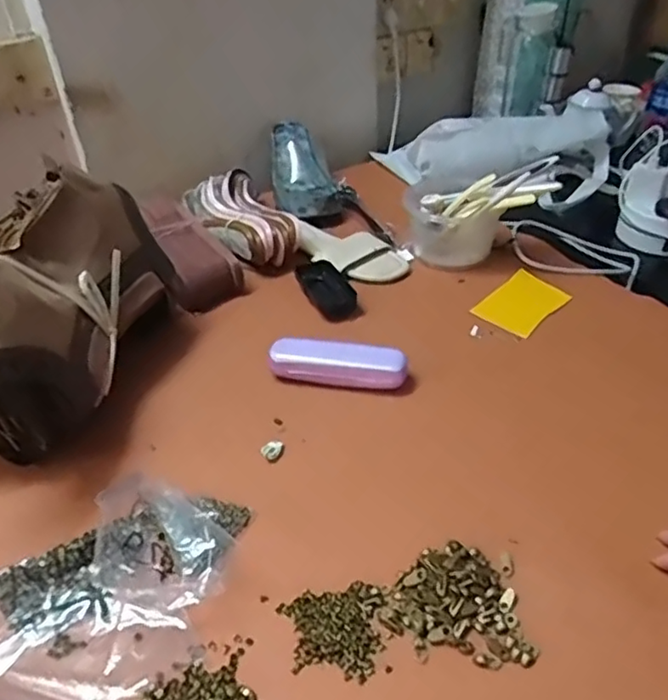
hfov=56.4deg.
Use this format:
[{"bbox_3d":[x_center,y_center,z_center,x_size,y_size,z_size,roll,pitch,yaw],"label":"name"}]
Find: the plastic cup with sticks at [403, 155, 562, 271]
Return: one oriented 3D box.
[{"bbox_3d":[0.182,-0.170,0.786,0.180,0.131,0.092,18,41,27],"label":"plastic cup with sticks"}]

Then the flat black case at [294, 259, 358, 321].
[{"bbox_3d":[-0.012,-0.082,0.786,0.053,0.017,0.130,-17,38,-18],"label":"flat black case"}]

